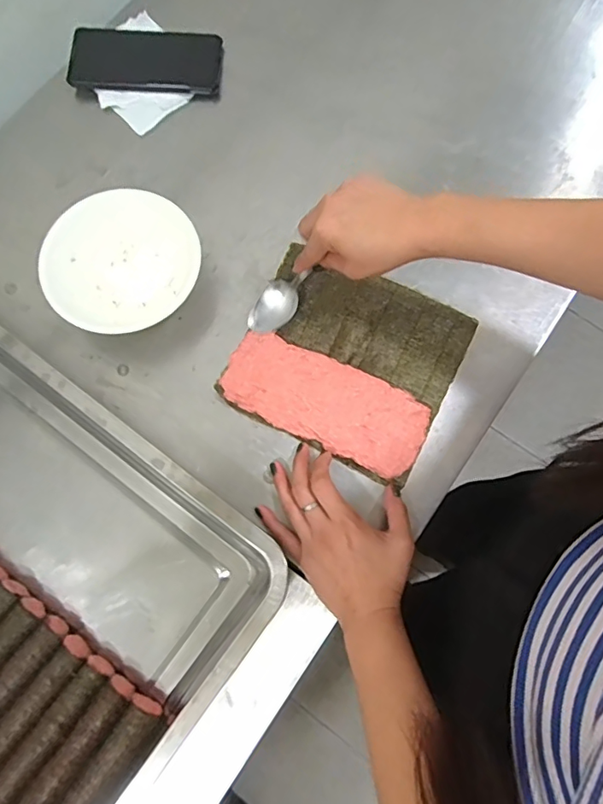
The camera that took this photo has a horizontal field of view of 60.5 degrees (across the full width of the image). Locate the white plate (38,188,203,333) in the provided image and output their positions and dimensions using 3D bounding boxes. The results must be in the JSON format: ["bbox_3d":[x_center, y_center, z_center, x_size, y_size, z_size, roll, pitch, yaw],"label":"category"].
[{"bbox_3d":[-0.169,-0.134,0.493,0.142,0.044,0.133,0,78,0],"label":"white plate"}]

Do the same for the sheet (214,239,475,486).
[{"bbox_3d":[0.044,-0.042,0.496,0.195,0.012,0.180,26,79,5],"label":"sheet"}]

